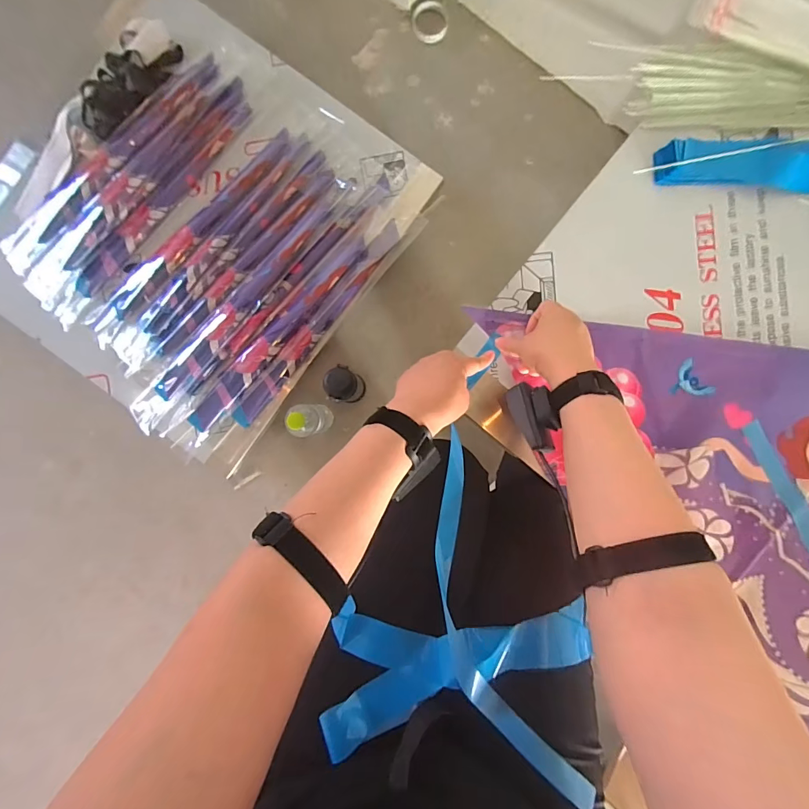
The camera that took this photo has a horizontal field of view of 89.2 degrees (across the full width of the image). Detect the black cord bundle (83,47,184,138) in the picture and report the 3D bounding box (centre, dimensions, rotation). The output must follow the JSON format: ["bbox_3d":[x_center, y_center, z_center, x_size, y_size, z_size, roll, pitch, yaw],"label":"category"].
[{"bbox_3d":[-0.573,-0.671,0.846,0.253,0.035,0.100,-44,90,0],"label":"black cord bundle"}]

